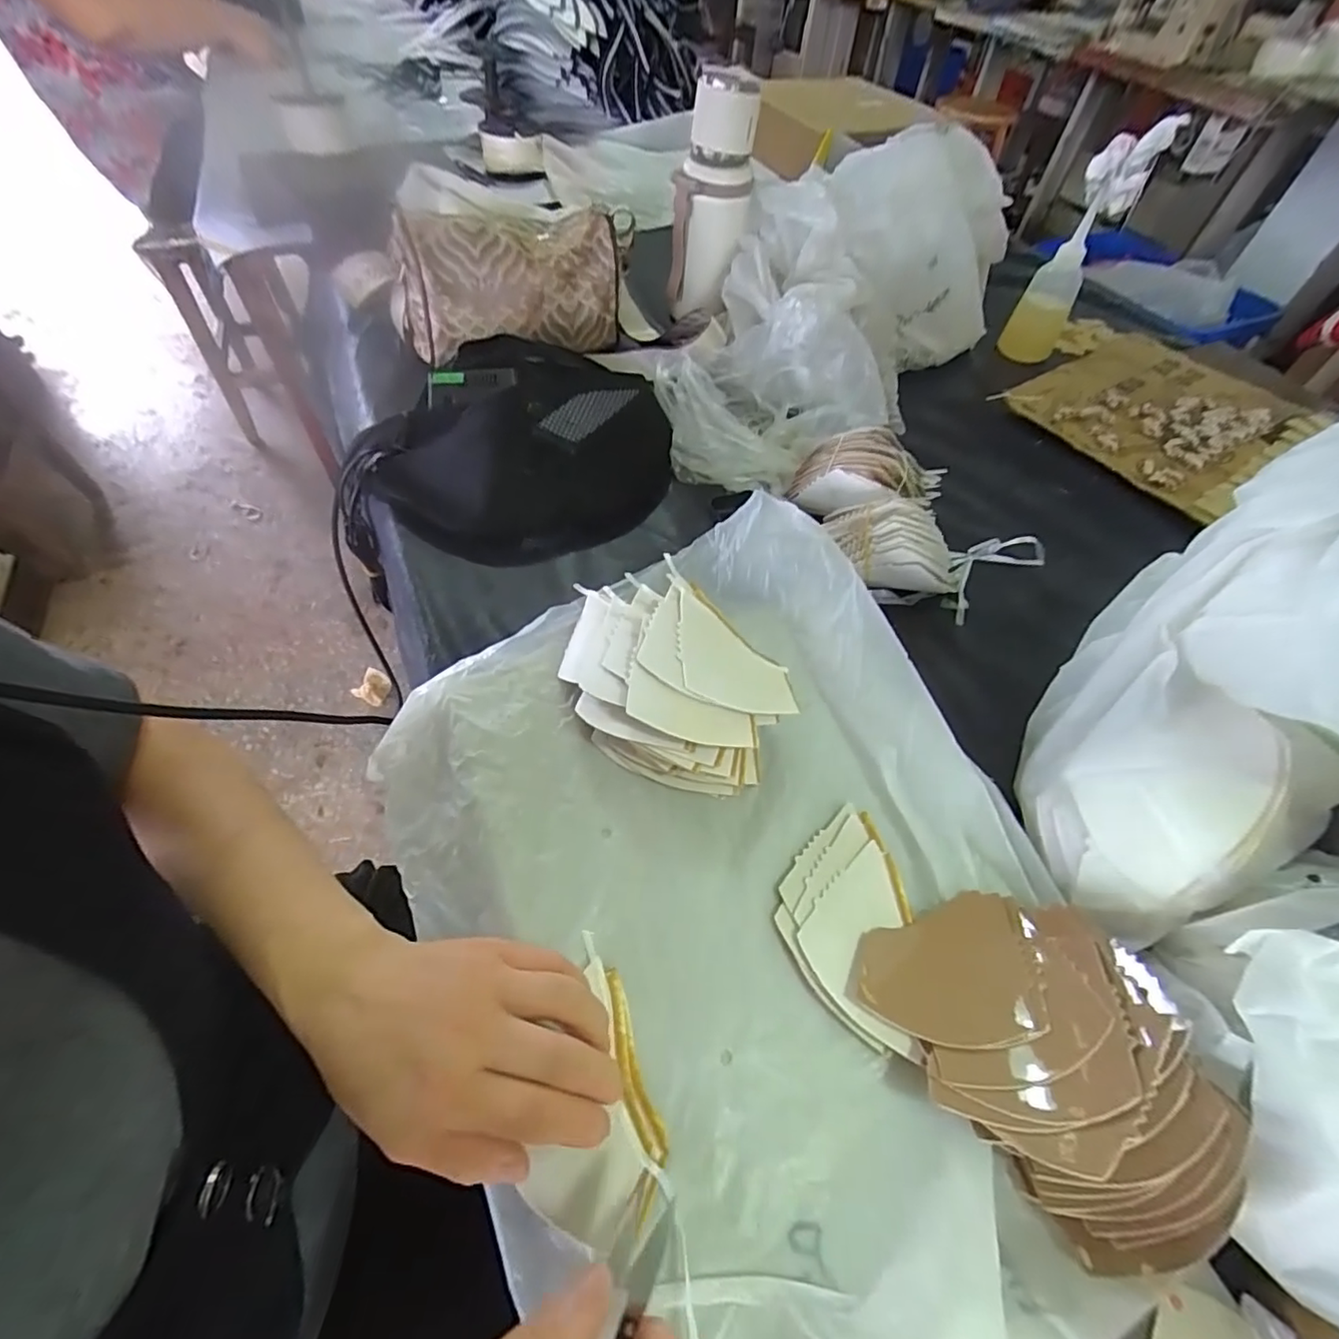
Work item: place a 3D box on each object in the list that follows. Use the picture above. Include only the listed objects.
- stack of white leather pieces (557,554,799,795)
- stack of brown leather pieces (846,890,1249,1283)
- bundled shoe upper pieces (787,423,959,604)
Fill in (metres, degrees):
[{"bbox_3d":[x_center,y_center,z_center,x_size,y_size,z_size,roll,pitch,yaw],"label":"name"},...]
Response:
[{"bbox_3d":[-0.008,0.001,0.380,0.173,0.052,0.110,36,60,20],"label":"stack of white leather pieces"},{"bbox_3d":[0.182,0.173,0.271,0.123,0.053,0.152,-25,60,-20],"label":"stack of brown leather pieces"},{"bbox_3d":[0.190,-0.142,0.517,0.135,0.071,0.165,-5,55,-7],"label":"bundled shoe upper pieces"}]

